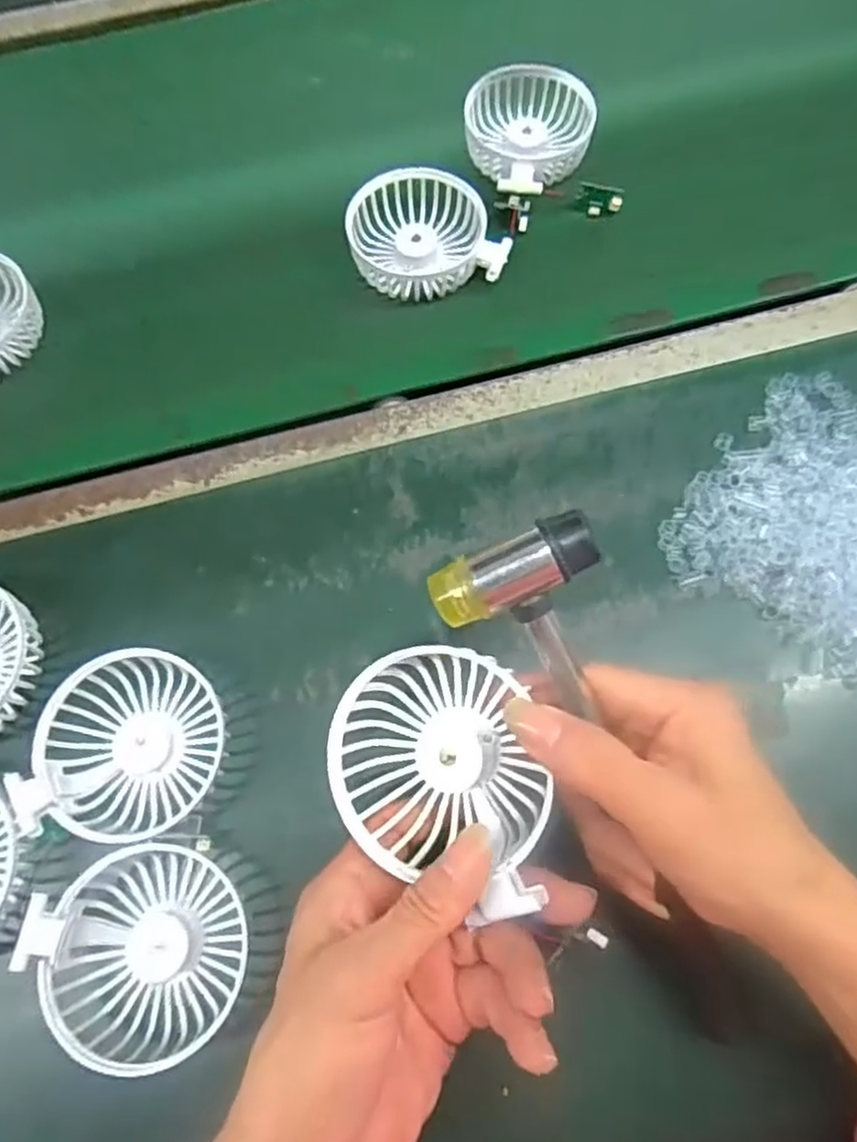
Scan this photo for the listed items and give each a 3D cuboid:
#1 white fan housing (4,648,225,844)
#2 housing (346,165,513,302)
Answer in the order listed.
[{"bbox_3d":[-0.149,0.086,0.355,0.078,0.032,0.088,10,70,3],"label":"white fan housing"},{"bbox_3d":[-0.001,-0.223,0.470,0.098,0.027,0.081,-3,70,-2],"label":"housing"}]

